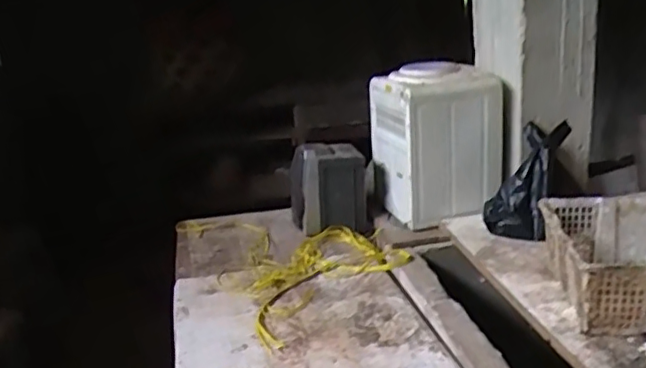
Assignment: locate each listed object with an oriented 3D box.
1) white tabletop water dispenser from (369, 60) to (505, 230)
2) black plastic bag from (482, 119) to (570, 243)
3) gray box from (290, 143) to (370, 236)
[{"bbox_3d":[0.348,-0.143,1.828,0.333,0.408,0.316,-8,18,-9],"label":"white tabletop water dispenser"},{"bbox_3d":[0.562,-0.013,1.618,0.108,0.342,0.184,29,-8,-39],"label":"black plastic bag"},{"bbox_3d":[0.016,0.014,1.867,0.243,0.241,0.175,-5,18,0],"label":"gray box"}]

